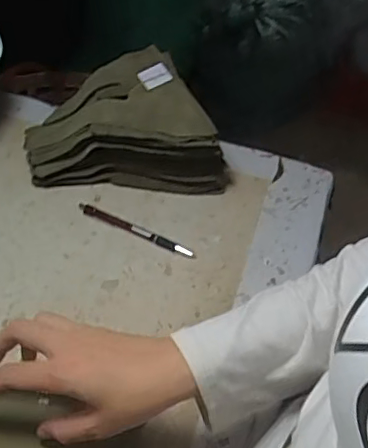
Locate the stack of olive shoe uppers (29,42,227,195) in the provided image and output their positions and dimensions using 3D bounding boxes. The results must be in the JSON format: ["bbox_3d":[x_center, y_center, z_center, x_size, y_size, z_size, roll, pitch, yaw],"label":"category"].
[{"bbox_3d":[-0.064,-0.114,0.663,0.234,0.122,0.130,8,48,5],"label":"stack of olive shoe uppers"}]

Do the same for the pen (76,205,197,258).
[{"bbox_3d":[-0.055,0.007,0.632,0.145,0.007,0.017,24,51,18],"label":"pen"}]

